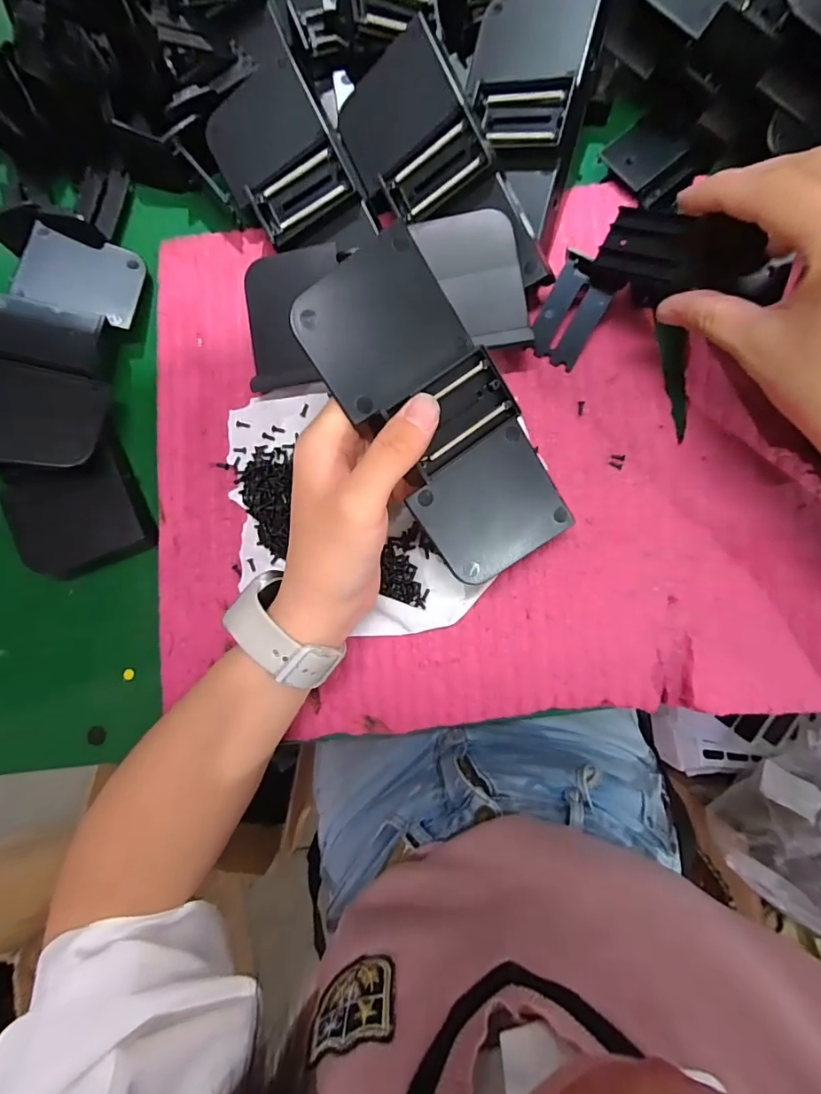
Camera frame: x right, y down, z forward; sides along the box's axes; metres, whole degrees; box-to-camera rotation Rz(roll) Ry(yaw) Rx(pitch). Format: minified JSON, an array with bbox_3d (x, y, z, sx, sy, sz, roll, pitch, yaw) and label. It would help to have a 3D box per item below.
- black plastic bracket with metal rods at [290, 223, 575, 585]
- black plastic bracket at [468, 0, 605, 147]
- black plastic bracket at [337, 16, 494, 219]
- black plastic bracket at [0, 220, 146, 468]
[{"bbox_3d":[0.015,-0.059,0.237,0.069,0.013,0.160,-34,104,-1],"label":"black plastic bracket with metal rods"},{"bbox_3d":[0.070,-0.286,0.295,0.068,0.014,0.098,12,90,17],"label":"black plastic bracket"},{"bbox_3d":[-0.002,-0.244,0.292,0.070,0.011,0.095,-26,83,24],"label":"black plastic bracket"},{"bbox_3d":[-0.226,-0.123,0.315,0.087,0.050,0.158,11,85,5],"label":"black plastic bracket"}]

